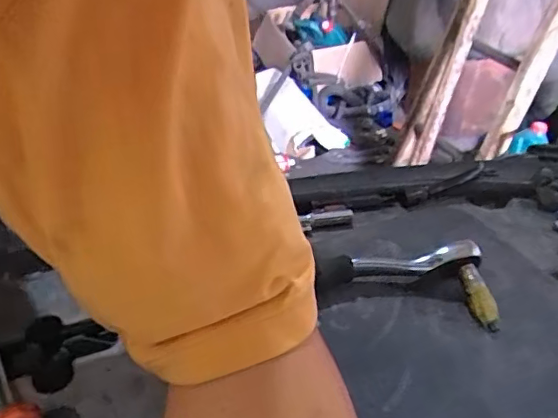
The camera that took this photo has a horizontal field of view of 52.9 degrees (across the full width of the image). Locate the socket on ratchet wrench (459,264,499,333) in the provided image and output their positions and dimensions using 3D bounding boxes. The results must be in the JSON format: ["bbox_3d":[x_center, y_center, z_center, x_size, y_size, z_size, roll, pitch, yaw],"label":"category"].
[{"bbox_3d":[0.120,0.053,0.334,0.011,0.011,0.044,-6,54,-11],"label":"socket on ratchet wrench"}]

